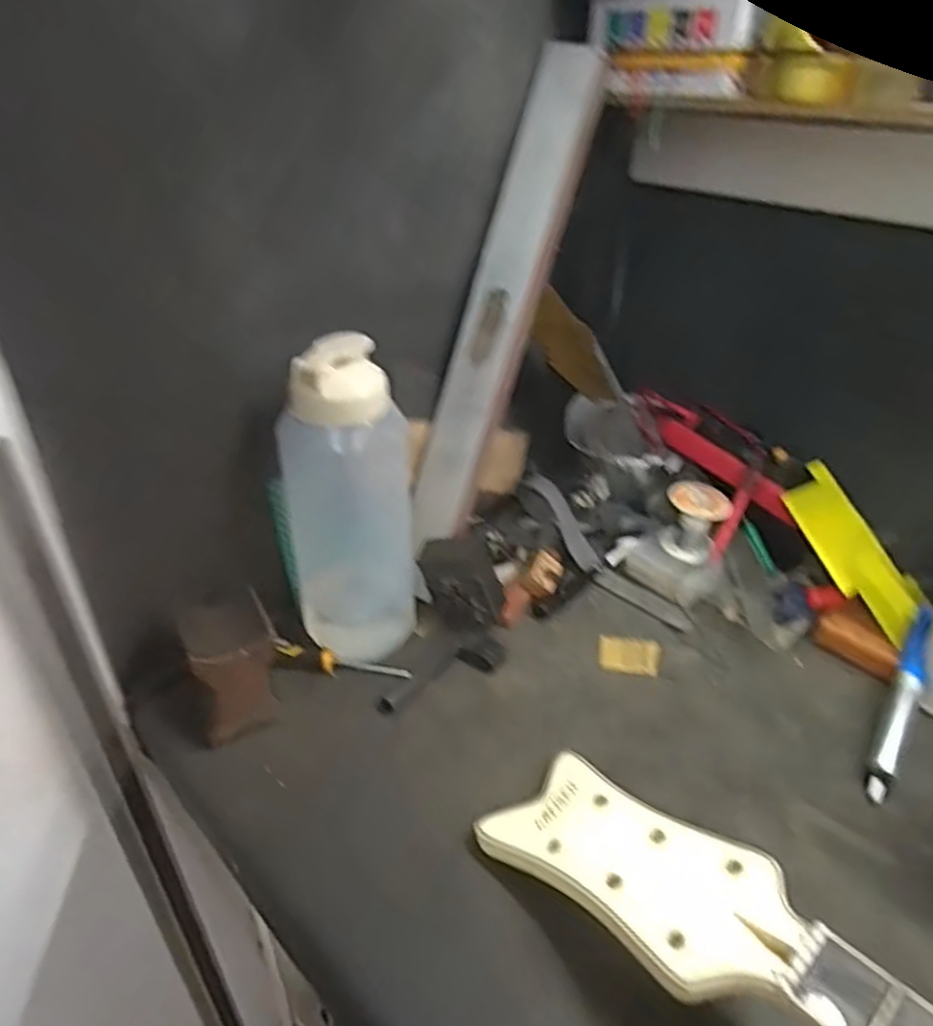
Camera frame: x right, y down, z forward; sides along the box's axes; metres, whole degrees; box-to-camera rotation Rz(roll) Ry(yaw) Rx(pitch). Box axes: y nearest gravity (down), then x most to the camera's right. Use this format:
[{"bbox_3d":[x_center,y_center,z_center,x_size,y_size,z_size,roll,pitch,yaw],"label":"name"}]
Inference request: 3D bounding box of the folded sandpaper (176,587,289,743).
[{"bbox_3d":[-0.174,0.114,0.540,0.060,0.086,0.058,-17,37,-24],"label":"folded sandpaper"}]

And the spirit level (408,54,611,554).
[{"bbox_3d":[0.030,-0.176,0.624,0.062,0.418,0.025,25,13,33],"label":"spirit level"}]

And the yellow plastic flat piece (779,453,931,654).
[{"bbox_3d":[0.337,0.033,0.630,0.061,0.011,0.159,-27,70,-10],"label":"yellow plastic flat piece"}]

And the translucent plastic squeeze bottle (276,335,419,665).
[{"bbox_3d":[-0.093,-0.002,0.569,0.083,0.260,0.070,-23,40,-30],"label":"translucent plastic squeeze bottle"}]

